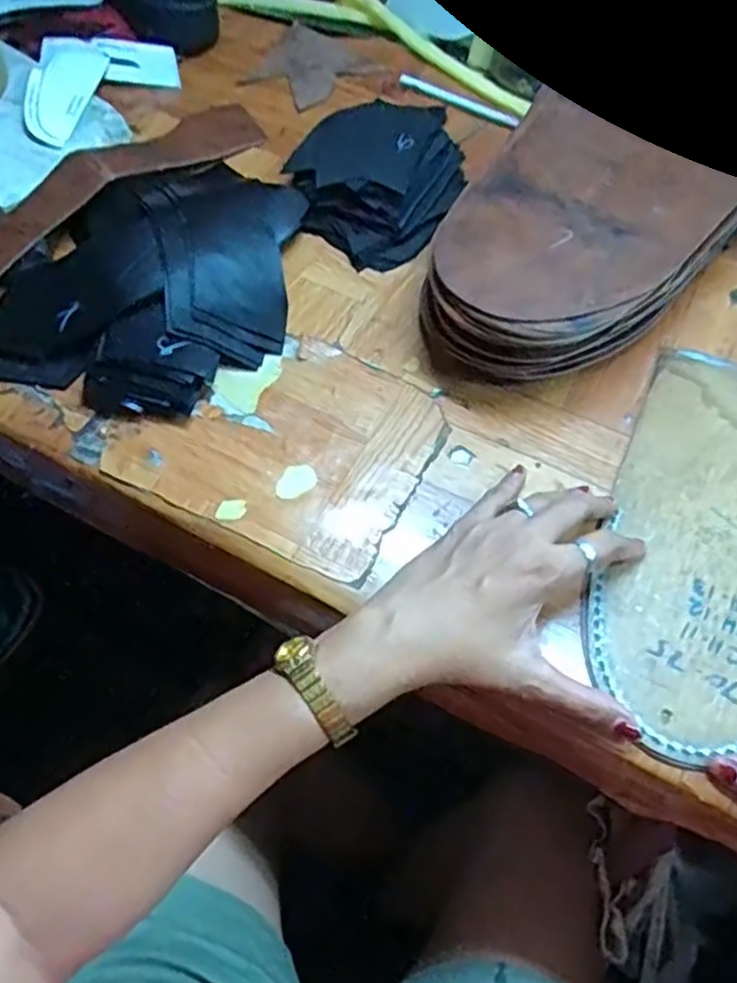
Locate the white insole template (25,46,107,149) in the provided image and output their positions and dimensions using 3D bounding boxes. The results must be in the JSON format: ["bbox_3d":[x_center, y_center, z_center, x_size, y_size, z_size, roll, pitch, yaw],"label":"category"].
[{"bbox_3d":[-0.276,-0.356,0.634,0.056,0.007,0.138,9,60,-7],"label":"white insole template"}]

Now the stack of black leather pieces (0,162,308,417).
[{"bbox_3d":[-0.143,-0.158,0.517,0.182,0.030,0.247,25,58,14],"label":"stack of black leather pieces"}]

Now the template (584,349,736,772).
[{"bbox_3d":[0.224,0.029,0.430,0.160,0.004,0.281,25,59,16],"label":"template"}]

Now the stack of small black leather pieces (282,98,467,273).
[{"bbox_3d":[0.006,-0.263,0.587,0.139,0.039,0.165,28,59,15],"label":"stack of small black leather pieces"}]

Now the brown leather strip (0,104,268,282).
[{"bbox_3d":[-0.215,-0.245,0.568,0.074,0.027,0.332,34,61,19],"label":"brown leather strip"}]

